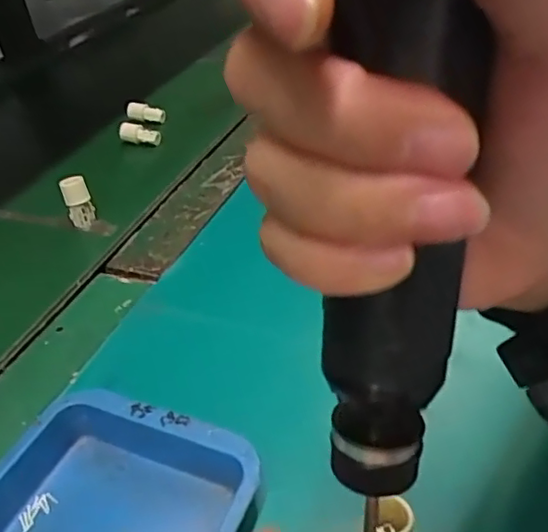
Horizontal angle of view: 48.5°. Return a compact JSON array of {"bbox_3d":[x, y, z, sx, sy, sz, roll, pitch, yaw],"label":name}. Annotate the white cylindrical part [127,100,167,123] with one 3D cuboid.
[{"bbox_3d":[-0.141,-0.169,0.672,0.043,0.017,0.015,10,37,-14],"label":"white cylindrical part"}]

